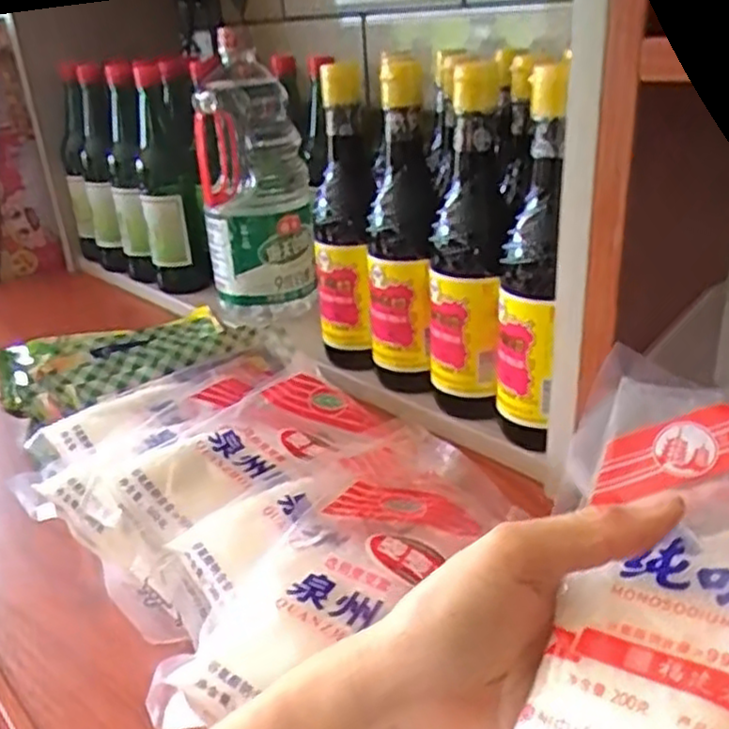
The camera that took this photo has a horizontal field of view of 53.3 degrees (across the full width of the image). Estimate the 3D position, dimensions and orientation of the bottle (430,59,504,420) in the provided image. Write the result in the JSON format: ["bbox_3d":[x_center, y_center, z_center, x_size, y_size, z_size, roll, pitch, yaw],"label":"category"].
[{"bbox_3d":[0.074,-0.081,0.536,0.058,0.246,0.051,-4,25,6],"label":"bottle"}]

